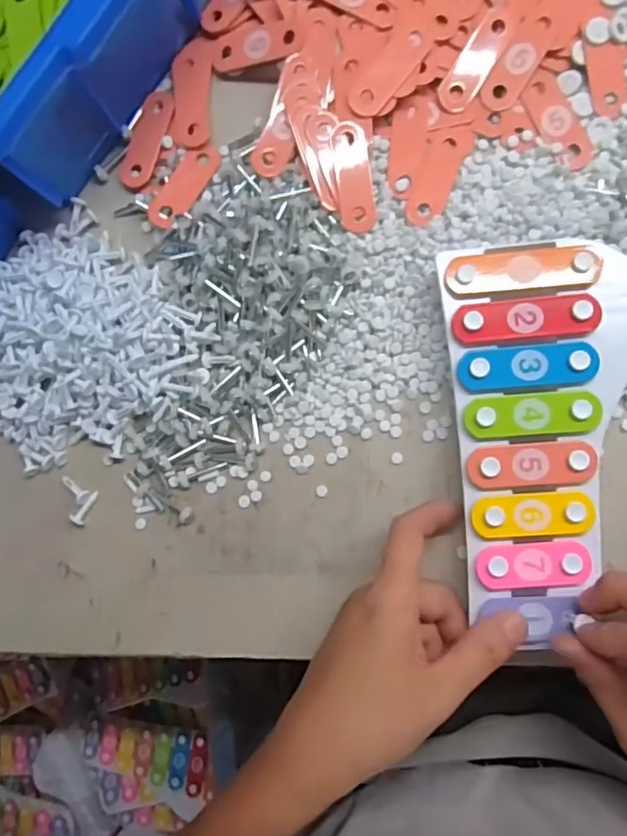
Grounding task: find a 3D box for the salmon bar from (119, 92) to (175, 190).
[{"bbox_3d":[-0.113,-0.190,0.386,0.024,0.004,0.068,20,90,7],"label":"salmon bar"}]

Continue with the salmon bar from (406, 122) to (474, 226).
[{"bbox_3d":[0.080,-0.158,0.364,0.025,0.008,0.073,24,90,7],"label":"salmon bar"}]

